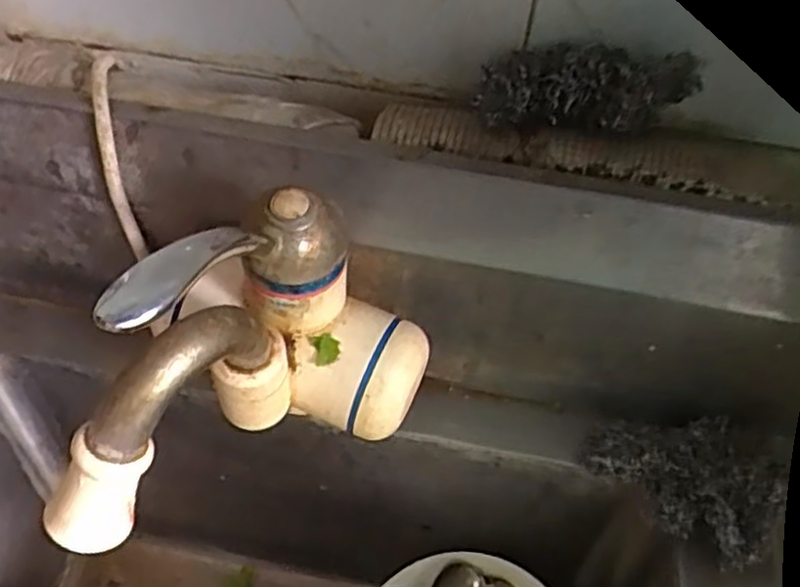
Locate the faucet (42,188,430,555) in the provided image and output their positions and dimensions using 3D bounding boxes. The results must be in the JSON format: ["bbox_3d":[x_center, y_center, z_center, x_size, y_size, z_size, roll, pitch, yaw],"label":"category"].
[{"bbox_3d":[-0.067,0.029,0.307,0.179,0.136,0.070,-23,54,-23],"label":"faucet"}]

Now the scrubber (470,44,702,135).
[{"bbox_3d":[0.102,-0.117,0.396,0.115,0.041,0.049,7,48,2],"label":"scrubber"}]

